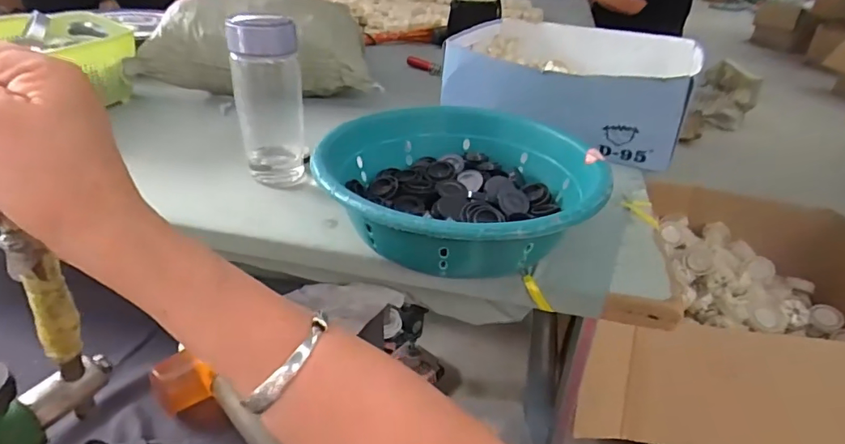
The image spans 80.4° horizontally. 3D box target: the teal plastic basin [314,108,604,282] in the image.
[{"bbox_3d":[0.037,-0.035,0.466,0.240,0.077,0.247,2,32,-1],"label":"teal plastic basin"}]

